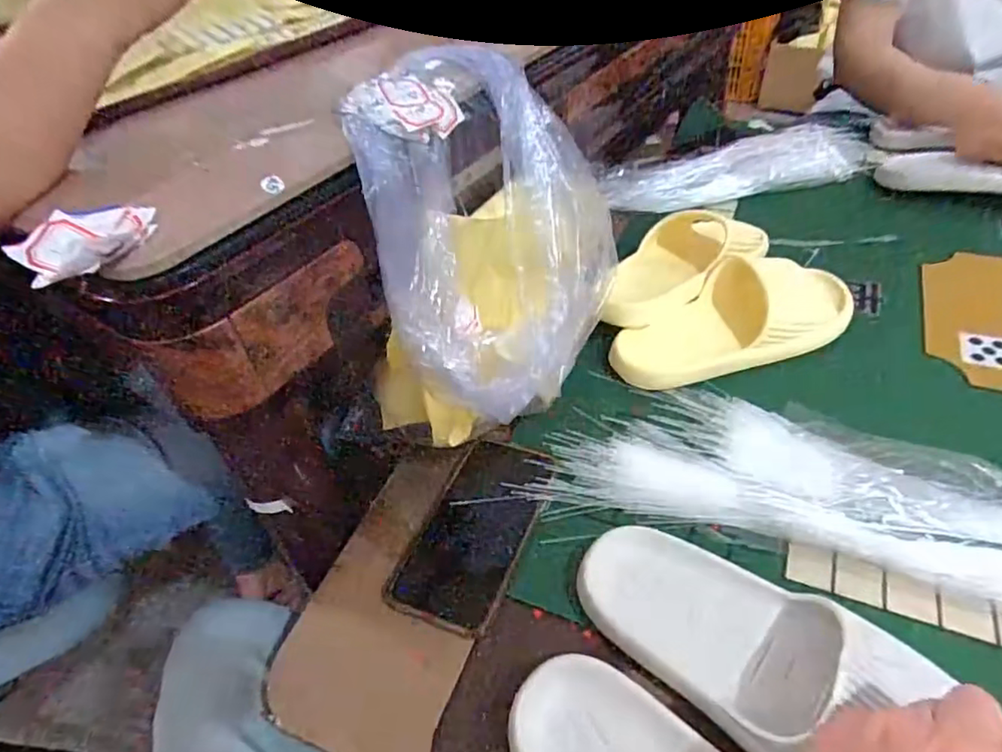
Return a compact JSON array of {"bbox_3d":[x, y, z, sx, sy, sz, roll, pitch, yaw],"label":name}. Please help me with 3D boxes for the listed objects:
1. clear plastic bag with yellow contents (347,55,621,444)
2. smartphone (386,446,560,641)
[{"bbox_3d":[-0.015,-0.090,0.492,0.160,0.249,0.256,11,51,17],"label":"clear plastic bag with yellow contents"},{"bbox_3d":[-0.018,0.117,0.465,0.082,0.016,0.155,16,48,22],"label":"smartphone"}]

